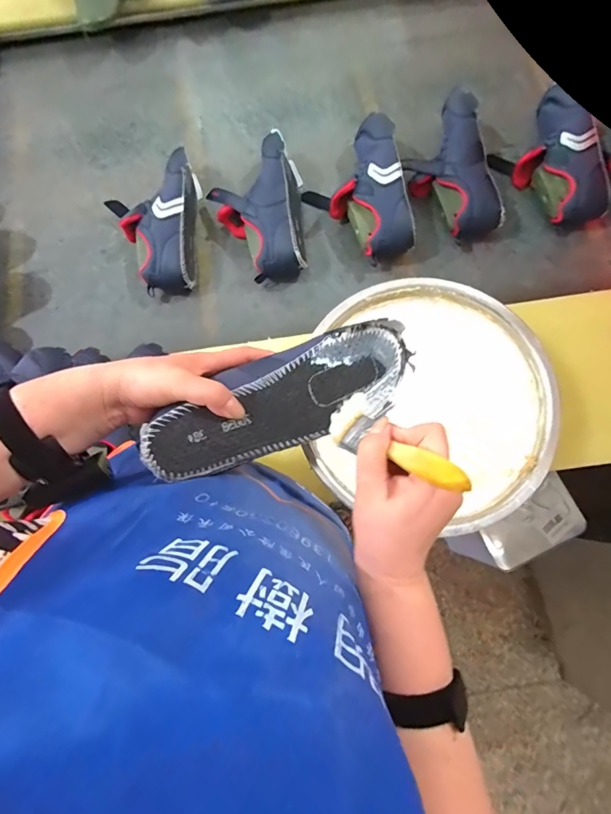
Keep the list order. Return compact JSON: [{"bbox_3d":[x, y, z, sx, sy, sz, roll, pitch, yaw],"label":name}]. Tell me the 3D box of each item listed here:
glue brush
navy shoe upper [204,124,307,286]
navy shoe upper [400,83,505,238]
[{"bbox_3d":[0.068,0.026,0.311,0.049,0.150,0.021,-46,118,-8],"label":"glue brush"},{"bbox_3d":[-0.086,-0.343,0.716,0.157,0.084,0.244,-9,78,-1],"label":"navy shoe upper"},{"bbox_3d":[0.254,-0.424,0.728,0.133,0.082,0.254,-9,78,-1],"label":"navy shoe upper"}]

